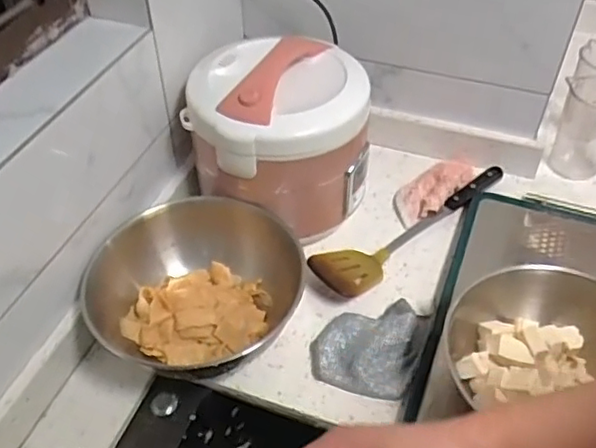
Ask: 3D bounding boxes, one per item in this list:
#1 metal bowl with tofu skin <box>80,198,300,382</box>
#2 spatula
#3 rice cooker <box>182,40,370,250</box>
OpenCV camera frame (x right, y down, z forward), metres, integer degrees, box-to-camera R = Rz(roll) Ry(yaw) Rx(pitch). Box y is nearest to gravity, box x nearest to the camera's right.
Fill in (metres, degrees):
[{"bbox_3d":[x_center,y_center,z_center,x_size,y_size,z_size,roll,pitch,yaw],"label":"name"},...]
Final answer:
[{"bbox_3d":[-0.113,0.056,0.709,0.180,0.134,0.190,12,47,11],"label":"metal bowl with tofu skin"},{"bbox_3d":[0.169,0.004,0.834,0.347,0.033,0.066,-29,52,-25],"label":"spatula"},{"bbox_3d":[-0.022,-0.122,0.799,0.233,0.185,0.210,2,46,2],"label":"rice cooker"}]

